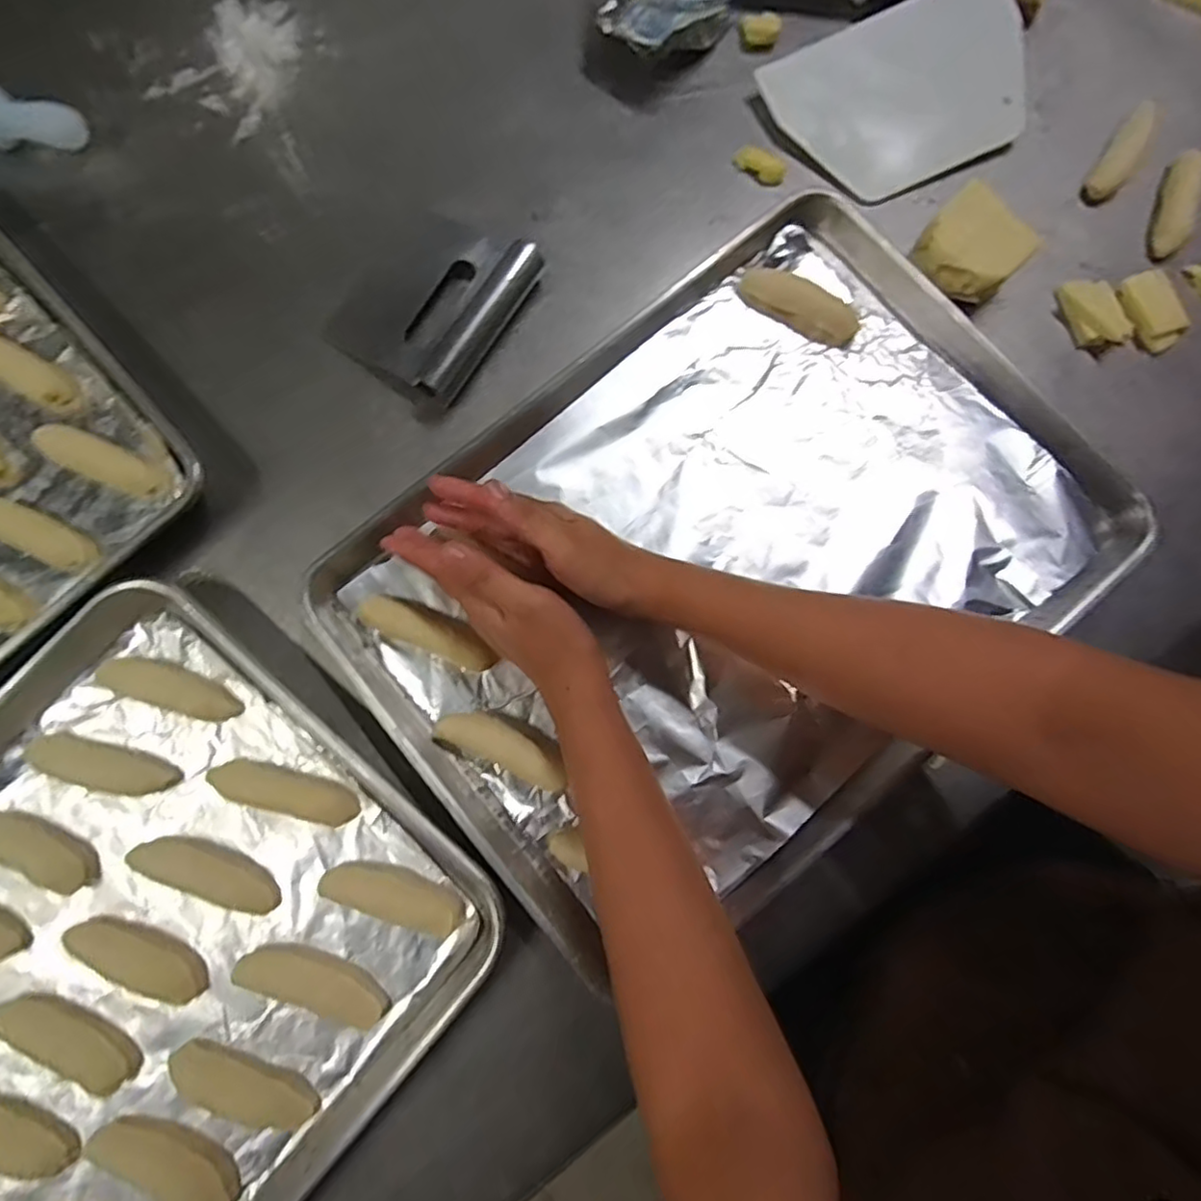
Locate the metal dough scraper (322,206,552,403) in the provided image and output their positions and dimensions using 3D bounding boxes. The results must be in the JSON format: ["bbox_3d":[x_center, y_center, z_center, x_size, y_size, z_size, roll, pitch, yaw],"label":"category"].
[{"bbox_3d":[-0.117,-0.212,0.442,0.115,0.028,0.123,32,82,6],"label":"metal dough scraper"}]

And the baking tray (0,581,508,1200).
[{"bbox_3d":[-0.317,0.247,0.375,0.344,0.033,0.463,41,83,7],"label":"baking tray"}]

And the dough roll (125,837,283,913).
[{"bbox_3d":[-0.238,0.162,0.386,0.090,0.014,0.025,21,81,4],"label":"dough roll"}]

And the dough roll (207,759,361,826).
[{"bbox_3d":[-0.194,0.116,0.391,0.089,0.011,0.022,15,81,3],"label":"dough roll"}]

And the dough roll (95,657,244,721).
[{"bbox_3d":[-0.270,0.054,0.401,0.087,0.012,0.023,18,81,3],"label":"dough roll"}]

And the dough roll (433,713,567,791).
[{"bbox_3d":[-0.059,0.088,0.394,0.081,0.017,0.028,24,81,4],"label":"dough roll"}]

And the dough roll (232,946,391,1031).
[{"bbox_3d":[-0.168,0.223,0.374,0.087,0.022,0.027,21,81,4],"label":"dough roll"}]

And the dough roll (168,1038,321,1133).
[{"bbox_3d":[-0.207,0.281,0.369,0.085,0.016,0.029,22,81,4],"label":"dough roll"}]

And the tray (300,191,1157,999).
[{"bbox_3d":[0.081,-0.026,0.409,0.447,0.026,0.334,-41,82,-6],"label":"tray"}]

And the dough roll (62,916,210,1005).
[{"bbox_3d":[-0.276,0.212,0.380,0.084,0.012,0.028,19,81,4],"label":"dough roll"}]

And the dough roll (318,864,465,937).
[{"bbox_3d":[-0.124,0.175,0.383,0.084,0.020,0.023,17,81,3],"label":"dough roll"}]

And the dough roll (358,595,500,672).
[{"bbox_3d":[-0.108,0.019,0.406,0.088,0.016,0.025,23,81,4],"label":"dough roll"}]

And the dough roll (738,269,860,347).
[{"bbox_3d":[0.138,-0.206,0.446,0.085,0.015,0.028,32,82,6],"label":"dough roll"}]

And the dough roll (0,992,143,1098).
[{"bbox_3d":[-0.312,0.254,0.371,0.086,0.014,0.027,24,81,4],"label":"dough roll"}]

